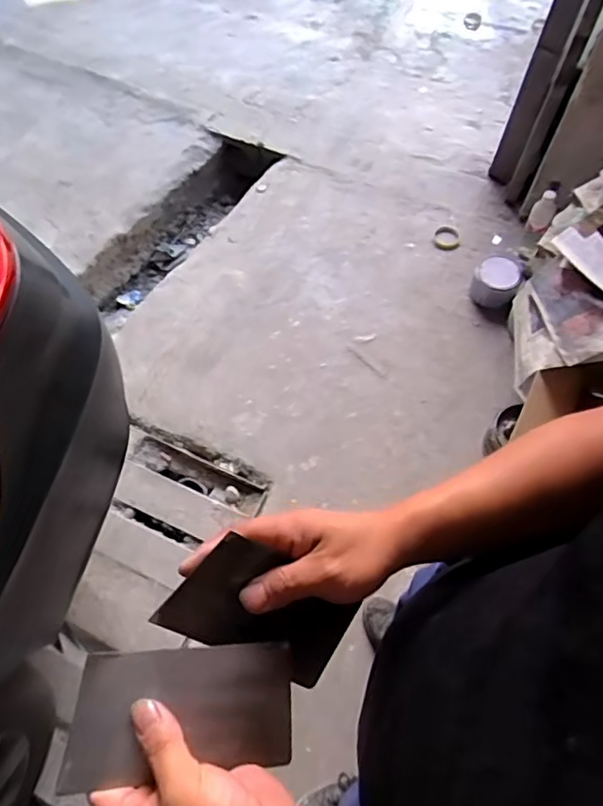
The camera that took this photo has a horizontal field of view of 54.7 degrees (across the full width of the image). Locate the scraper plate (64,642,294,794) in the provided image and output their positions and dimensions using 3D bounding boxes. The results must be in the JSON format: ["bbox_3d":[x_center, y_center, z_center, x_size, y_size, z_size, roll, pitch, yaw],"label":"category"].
[{"bbox_3d":[-0.070,0.189,0.359,0.134,0.005,0.071,5,75,-19],"label":"scraper plate"}]

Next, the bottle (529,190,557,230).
[{"bbox_3d":[0.672,-0.537,1.617,0.061,0.121,0.044,26,65,12],"label":"bottle"}]

